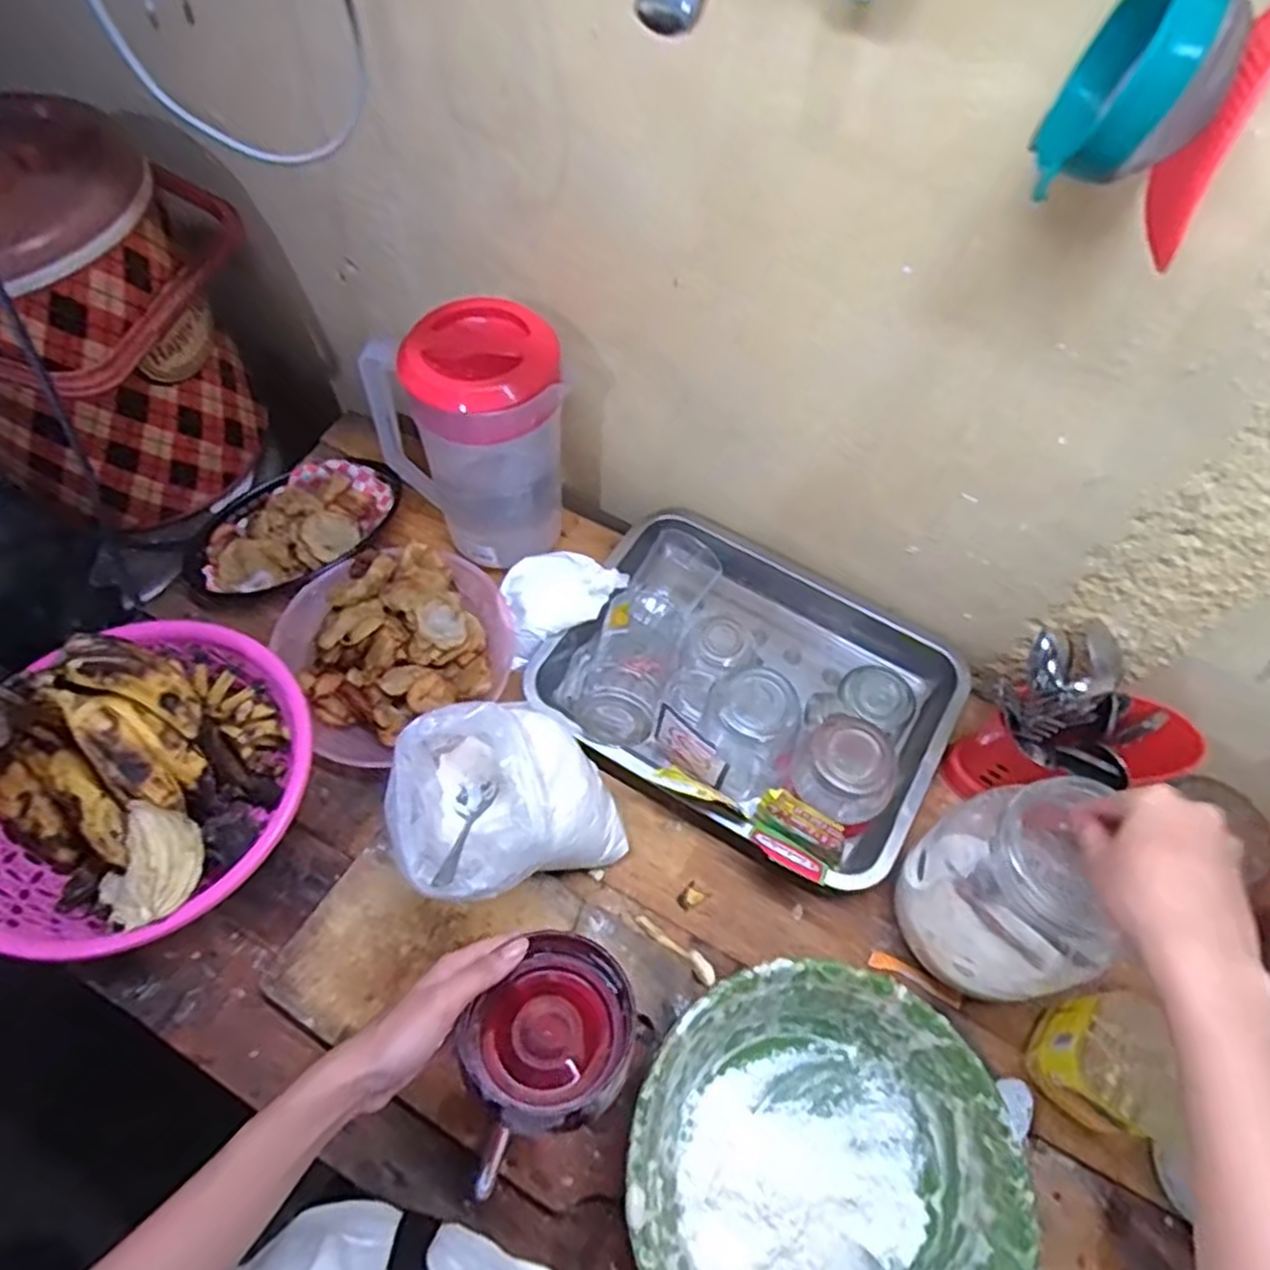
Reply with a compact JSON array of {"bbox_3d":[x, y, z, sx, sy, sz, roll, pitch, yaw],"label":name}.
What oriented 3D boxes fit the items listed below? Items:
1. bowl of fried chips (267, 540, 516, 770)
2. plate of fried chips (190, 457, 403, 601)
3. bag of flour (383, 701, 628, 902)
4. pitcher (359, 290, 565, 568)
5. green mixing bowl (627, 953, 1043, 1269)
[{"bbox_3d":[-0.216,0.001,0.698,0.193,0.081,0.184,1,60,-2],"label":"bowl of fried chips"},{"bbox_3d":[-0.332,-0.106,0.767,0.206,0.044,0.134,-39,69,-22],"label":"plate of fried chips"},{"bbox_3d":[-0.097,0.120,0.578,0.153,0.140,0.134,-17,62,-12],"label":"bag of flour"},{"bbox_3d":[-0.150,-0.181,0.704,0.177,0.235,0.108,12,53,5],"label":"pitcher"},{"bbox_3d":[0.117,0.348,0.499,0.232,0.081,0.232,4,60,0],"label":"green mixing bowl"}]

